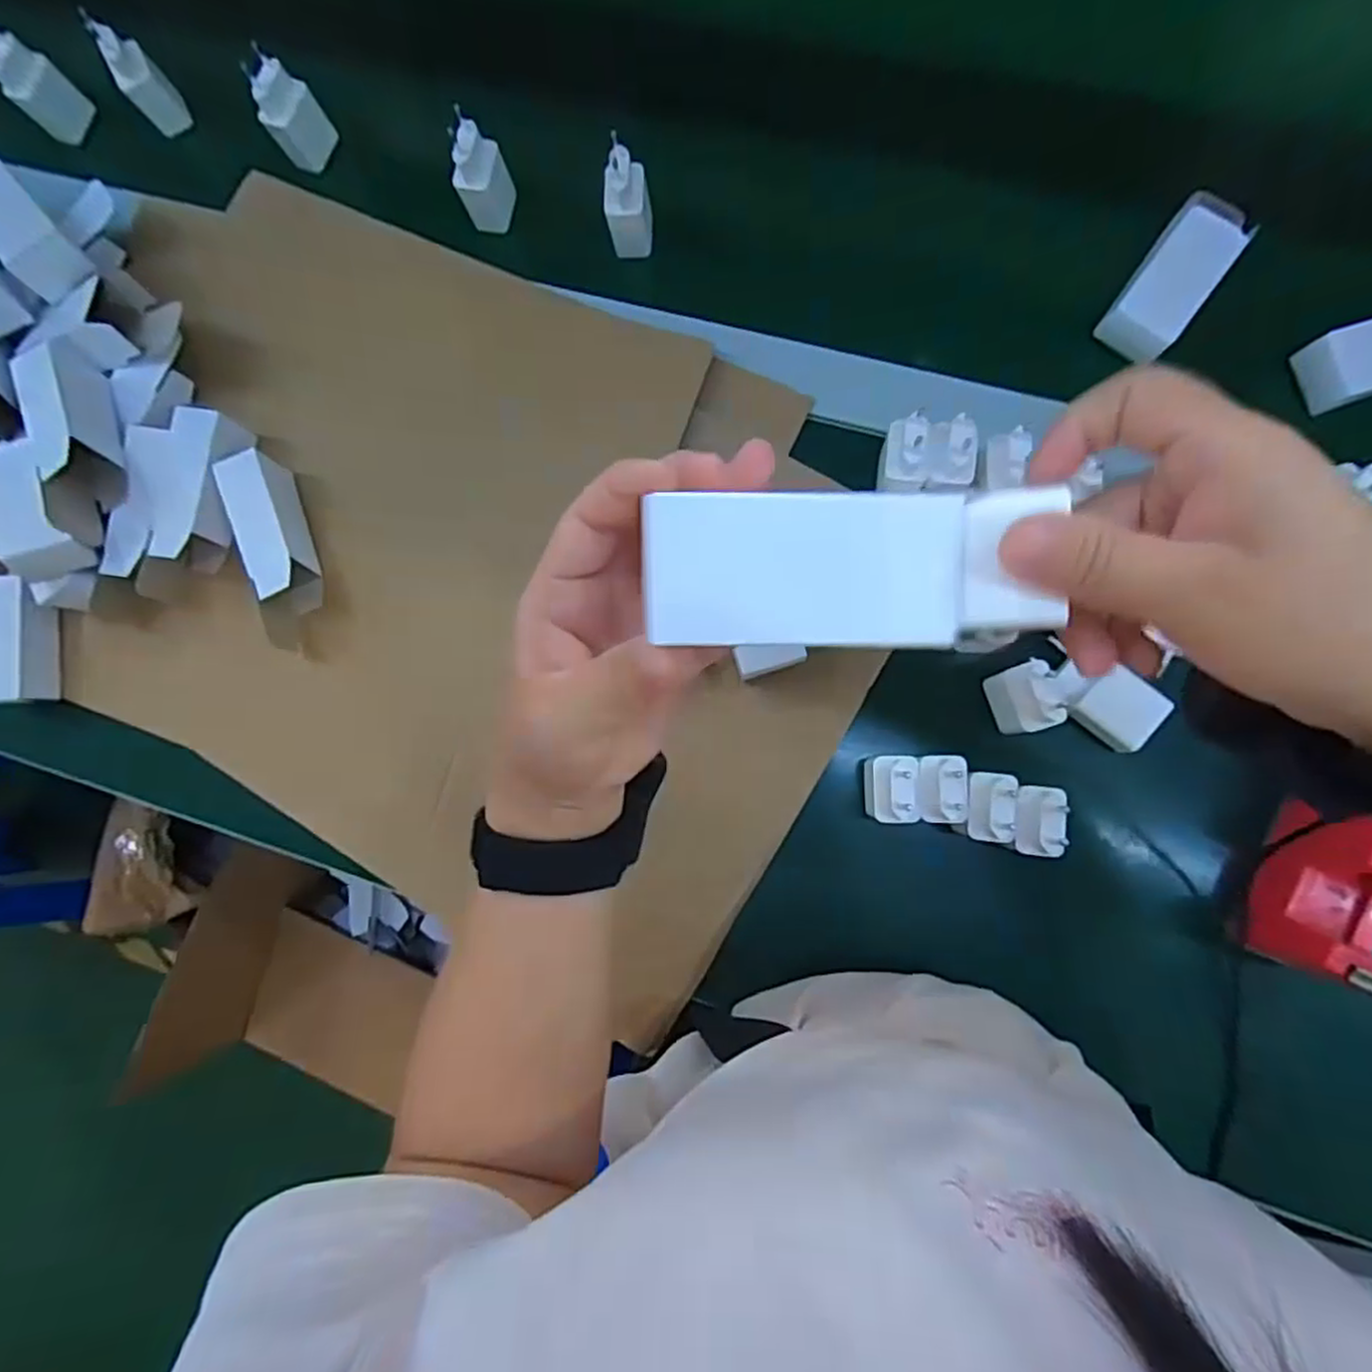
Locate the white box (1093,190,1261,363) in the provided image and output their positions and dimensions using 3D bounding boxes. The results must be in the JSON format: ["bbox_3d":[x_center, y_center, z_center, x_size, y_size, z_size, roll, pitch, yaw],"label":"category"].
[{"bbox_3d":[0.330,-0.276,0.484,0.048,0.025,0.117,38,89,8],"label":"white box"}]

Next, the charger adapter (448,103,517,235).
[{"bbox_3d":[-0.150,-0.373,0.531,0.025,0.068,0.038,21,87,7],"label":"charger adapter"}]

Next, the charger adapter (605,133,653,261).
[{"bbox_3d":[-0.042,-0.345,0.514,0.028,0.072,0.034,4,85,6],"label":"charger adapter"}]

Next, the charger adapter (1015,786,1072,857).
[{"bbox_3d":[0.204,0.078,0.413,0.022,0.036,0.039,8,86,7],"label":"charger adapter"}]

